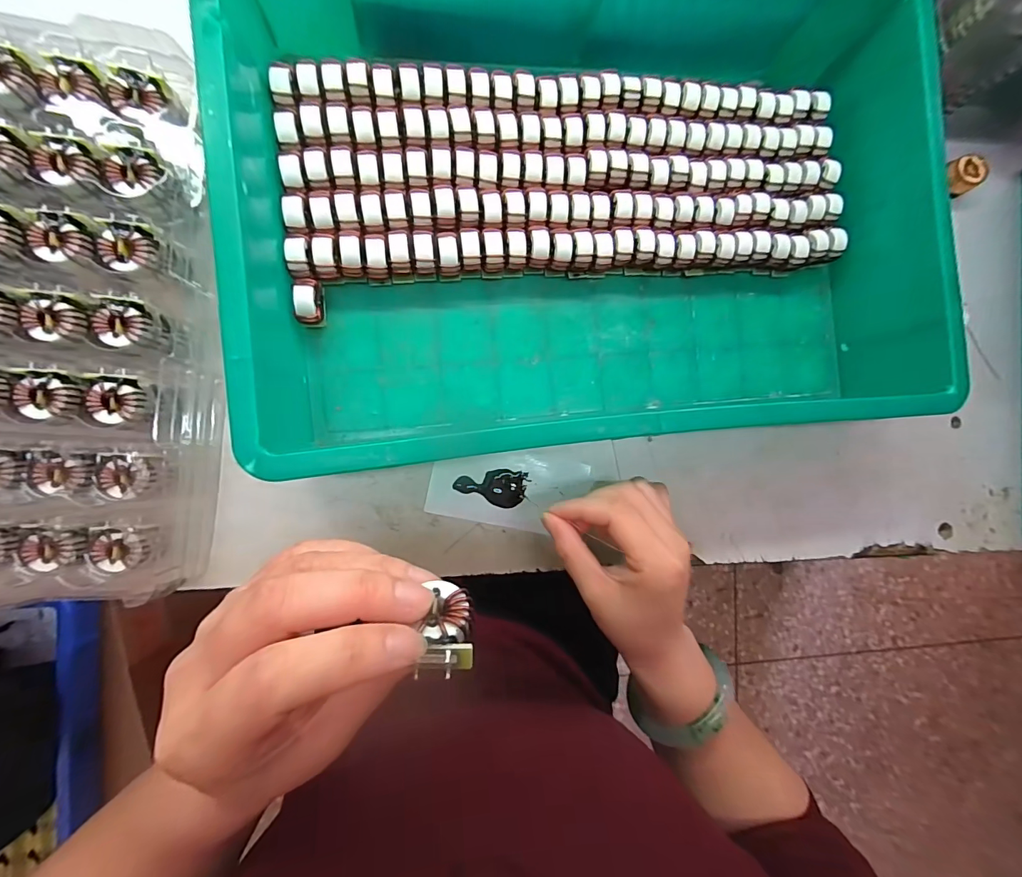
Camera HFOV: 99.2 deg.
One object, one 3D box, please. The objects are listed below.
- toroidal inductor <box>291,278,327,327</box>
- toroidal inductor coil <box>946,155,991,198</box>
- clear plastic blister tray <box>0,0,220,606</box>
[{"bbox_3d":[-0.126,-0.085,0.271,0.014,0.025,0.026,-2,90,-10],"label":"toroidal inductor"},{"bbox_3d":[0.372,-0.217,0.357,0.025,0.018,0.027,0,89,-10],"label":"toroidal inductor coil"},{"bbox_3d":[-0.297,-0.071,0.220,0.263,0.020,0.303,2,89,-10],"label":"clear plastic blister tray"}]

